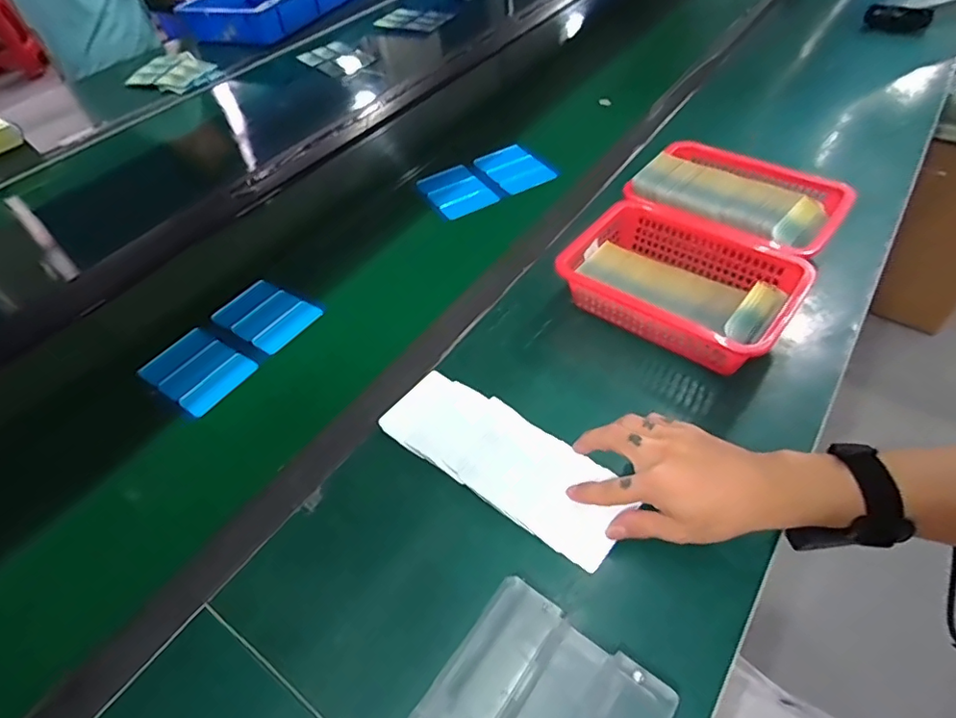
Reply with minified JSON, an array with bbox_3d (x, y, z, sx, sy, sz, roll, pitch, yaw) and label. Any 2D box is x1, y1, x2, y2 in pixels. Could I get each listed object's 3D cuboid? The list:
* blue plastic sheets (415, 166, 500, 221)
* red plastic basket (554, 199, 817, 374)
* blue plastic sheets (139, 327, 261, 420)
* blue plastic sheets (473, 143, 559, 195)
[{"bbox_3d":[-0.032,-0.248,0.801,0.087,0.013,0.113,-24,50,-14],"label":"blue plastic sheets"},{"bbox_3d":[0.212,-0.075,0.580,0.222,0.067,0.159,29,58,28],"label":"red plastic basket"},{"bbox_3d":[-0.310,0.010,0.597,0.111,0.005,0.082,25,56,26],"label":"blue plastic sheets"},{"bbox_3d":[0.055,-0.288,0.820,0.080,0.008,0.132,-28,48,-12],"label":"blue plastic sheets"}]

